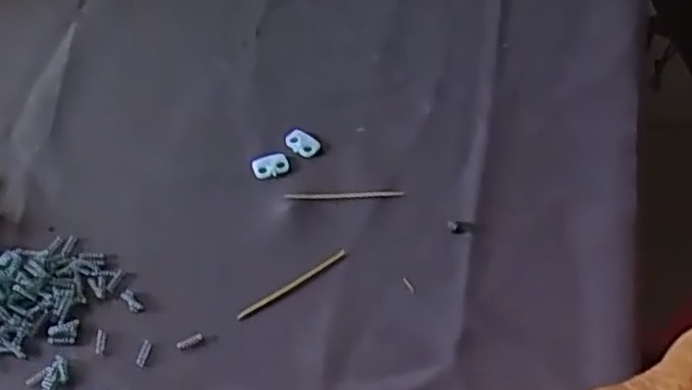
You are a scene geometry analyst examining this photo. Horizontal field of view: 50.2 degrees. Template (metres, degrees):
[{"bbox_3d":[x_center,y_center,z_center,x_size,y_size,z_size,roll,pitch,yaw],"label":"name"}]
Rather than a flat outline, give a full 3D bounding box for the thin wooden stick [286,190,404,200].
[{"bbox_3d":[-0.001,-0.001,0.380,0.061,0.004,0.004,-1,52,-4],"label":"thin wooden stick"}]

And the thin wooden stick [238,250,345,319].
[{"bbox_3d":[-0.025,0.042,0.350,0.060,0.004,0.004,-29,59,-23],"label":"thin wooden stick"}]

